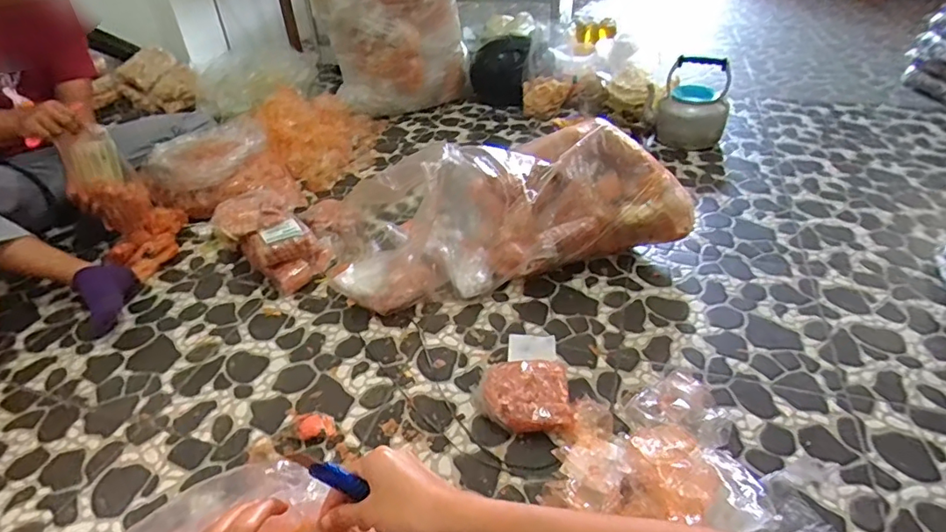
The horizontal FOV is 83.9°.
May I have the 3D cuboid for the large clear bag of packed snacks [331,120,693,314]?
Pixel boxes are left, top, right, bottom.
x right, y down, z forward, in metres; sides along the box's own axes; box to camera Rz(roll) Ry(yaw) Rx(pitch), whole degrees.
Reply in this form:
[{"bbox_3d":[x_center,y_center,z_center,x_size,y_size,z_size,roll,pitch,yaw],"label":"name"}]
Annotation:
[{"bbox_3d":[0.075,-0.175,1.283,0.775,0.305,0.435,-8,37,-7],"label":"large clear bag of packed snacks"}]

